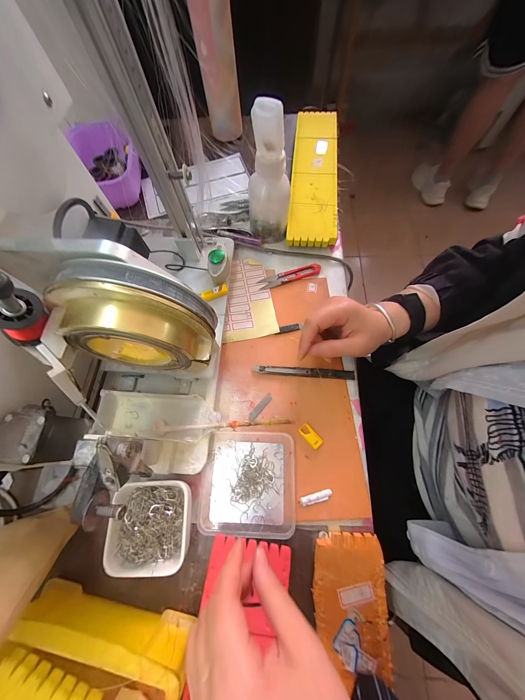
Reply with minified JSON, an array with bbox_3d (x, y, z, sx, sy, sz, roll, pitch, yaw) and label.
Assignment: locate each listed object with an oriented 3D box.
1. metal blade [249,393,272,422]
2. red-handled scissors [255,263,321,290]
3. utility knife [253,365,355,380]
[{"bbox_3d":[-0.002,0.075,0.312,0.010,0.004,0.042,41,76,16],"label":"metal blade"},{"bbox_3d":[0.043,-0.118,0.378,0.101,0.010,0.021,-17,69,-4],"label":"red-handled scissors"},{"bbox_3d":[0.056,0.029,0.321,0.133,0.010,0.012,4,69,4],"label":"utility knife"}]

